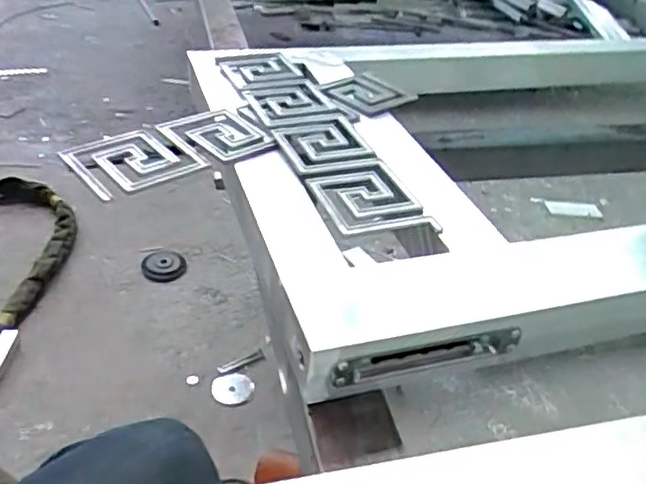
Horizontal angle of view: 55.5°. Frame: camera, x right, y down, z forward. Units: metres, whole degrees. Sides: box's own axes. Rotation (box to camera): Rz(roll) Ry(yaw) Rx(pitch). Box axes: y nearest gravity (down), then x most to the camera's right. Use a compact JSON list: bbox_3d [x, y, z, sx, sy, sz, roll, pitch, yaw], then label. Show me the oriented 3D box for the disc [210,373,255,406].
[{"bbox_3d":[-0.161,0.262,1.094,0.071,0.006,0.065,-20,52,-23],"label":"disc"}]

